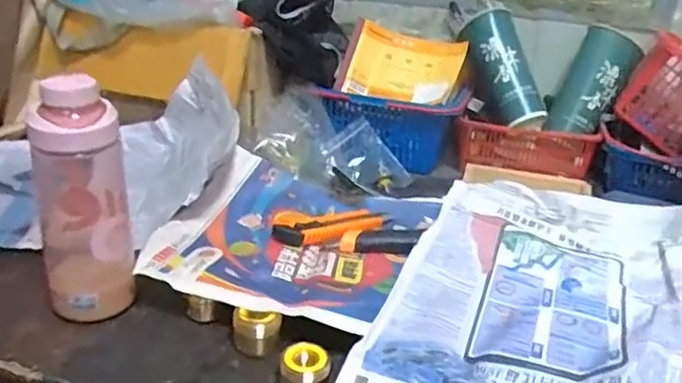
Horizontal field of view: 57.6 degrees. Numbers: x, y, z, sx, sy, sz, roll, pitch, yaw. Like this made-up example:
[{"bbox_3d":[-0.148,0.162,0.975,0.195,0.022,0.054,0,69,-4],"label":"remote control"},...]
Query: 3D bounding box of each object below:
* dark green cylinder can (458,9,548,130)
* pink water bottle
[{"bbox_3d":[0.237,-0.172,0.885,0.066,0.169,0.062,-19,-12,-4],"label":"dark green cylinder can"},{"bbox_3d":[-0.226,0.004,0.539,0.069,0.200,0.077,-9,28,-24],"label":"pink water bottle"}]

